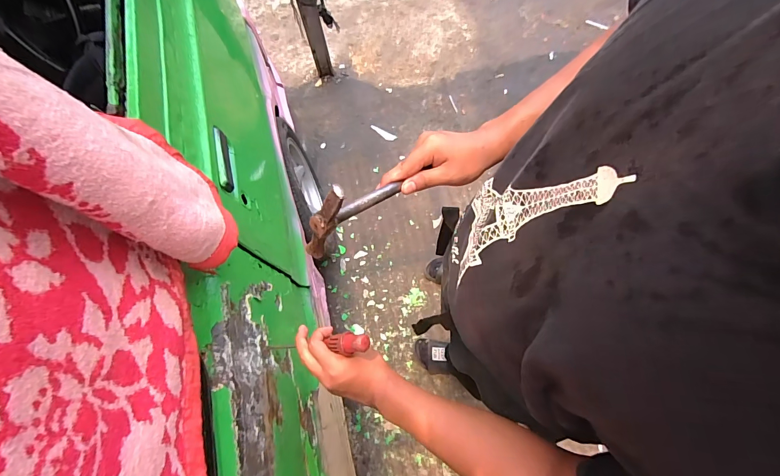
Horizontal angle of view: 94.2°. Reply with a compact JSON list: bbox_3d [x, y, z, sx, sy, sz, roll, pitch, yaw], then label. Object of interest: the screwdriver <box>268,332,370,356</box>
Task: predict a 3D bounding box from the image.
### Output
[{"bbox_3d":[-0.105,0.144,0.490,0.020,0.217,0.023,23,61,-38],"label":"screwdriver"}]

